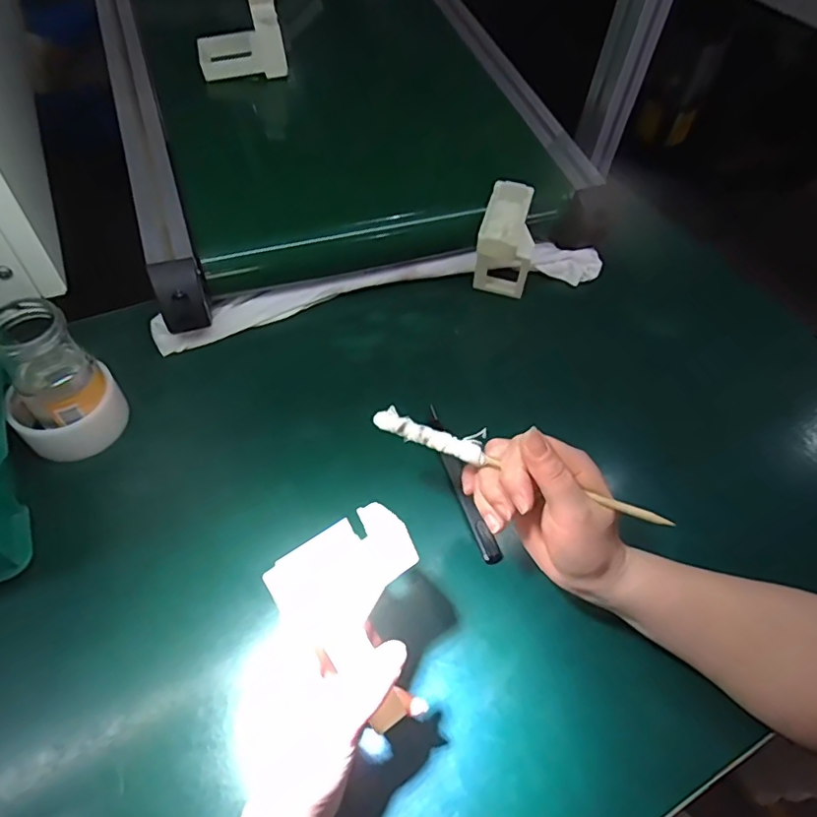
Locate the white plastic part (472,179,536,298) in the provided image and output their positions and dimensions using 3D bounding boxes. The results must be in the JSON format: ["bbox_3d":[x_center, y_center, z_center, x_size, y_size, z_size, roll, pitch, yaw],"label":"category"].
[{"bbox_3d":[0.105,-0.173,0.592,0.060,0.102,0.081,18,54,9],"label":"white plastic part"}]

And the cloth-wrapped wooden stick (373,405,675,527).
[{"bbox_3d":[0.069,0.037,0.352,0.193,0.008,0.014,20,55,8],"label":"cloth-wrapped wooden stick"}]

